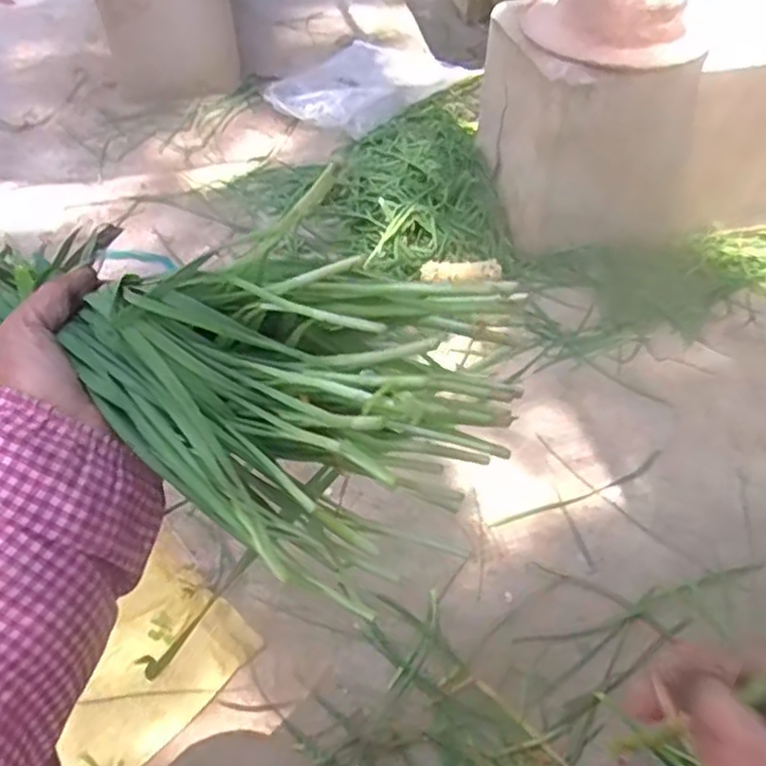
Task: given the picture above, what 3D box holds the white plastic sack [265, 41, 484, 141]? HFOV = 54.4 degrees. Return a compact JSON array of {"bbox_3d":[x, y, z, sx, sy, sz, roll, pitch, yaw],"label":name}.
[{"bbox_3d":[-0.022,-0.674,1.653,0.322,0.038,0.428,24,52,24],"label":"white plastic sack"}]

